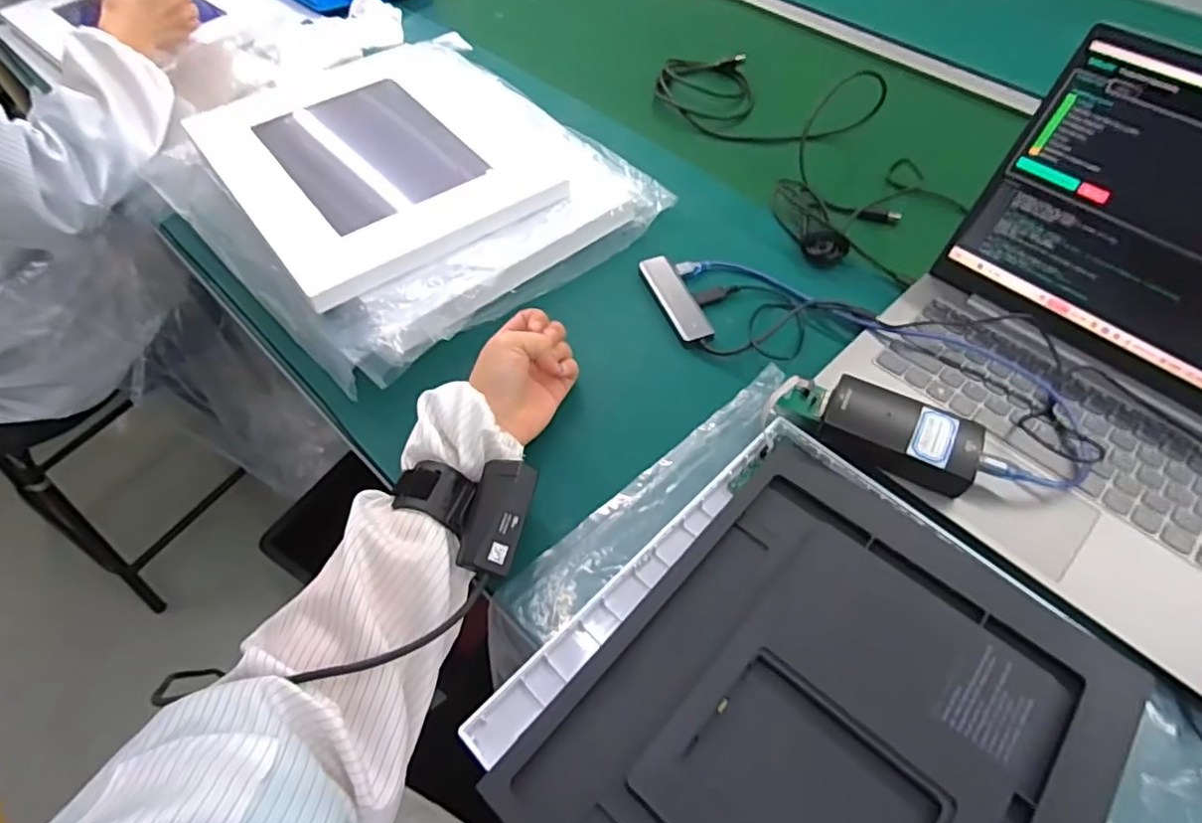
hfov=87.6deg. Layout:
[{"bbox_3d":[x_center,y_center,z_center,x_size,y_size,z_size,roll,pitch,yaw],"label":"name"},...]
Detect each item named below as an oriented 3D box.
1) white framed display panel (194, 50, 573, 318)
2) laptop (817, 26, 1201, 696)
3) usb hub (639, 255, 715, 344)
[{"bbox_3d":[-0.201,-0.251,0.592,0.280,0.019,0.314,-32,61,-21],"label":"white framed display panel"},{"bbox_3d":[0.359,-0.042,0.405,0.294,0.177,0.316,-38,63,-24],"label":"laptop"},{"bbox_3d":[0.065,-0.101,0.553,0.031,0.006,0.104,-18,57,-13],"label":"usb hub"}]

